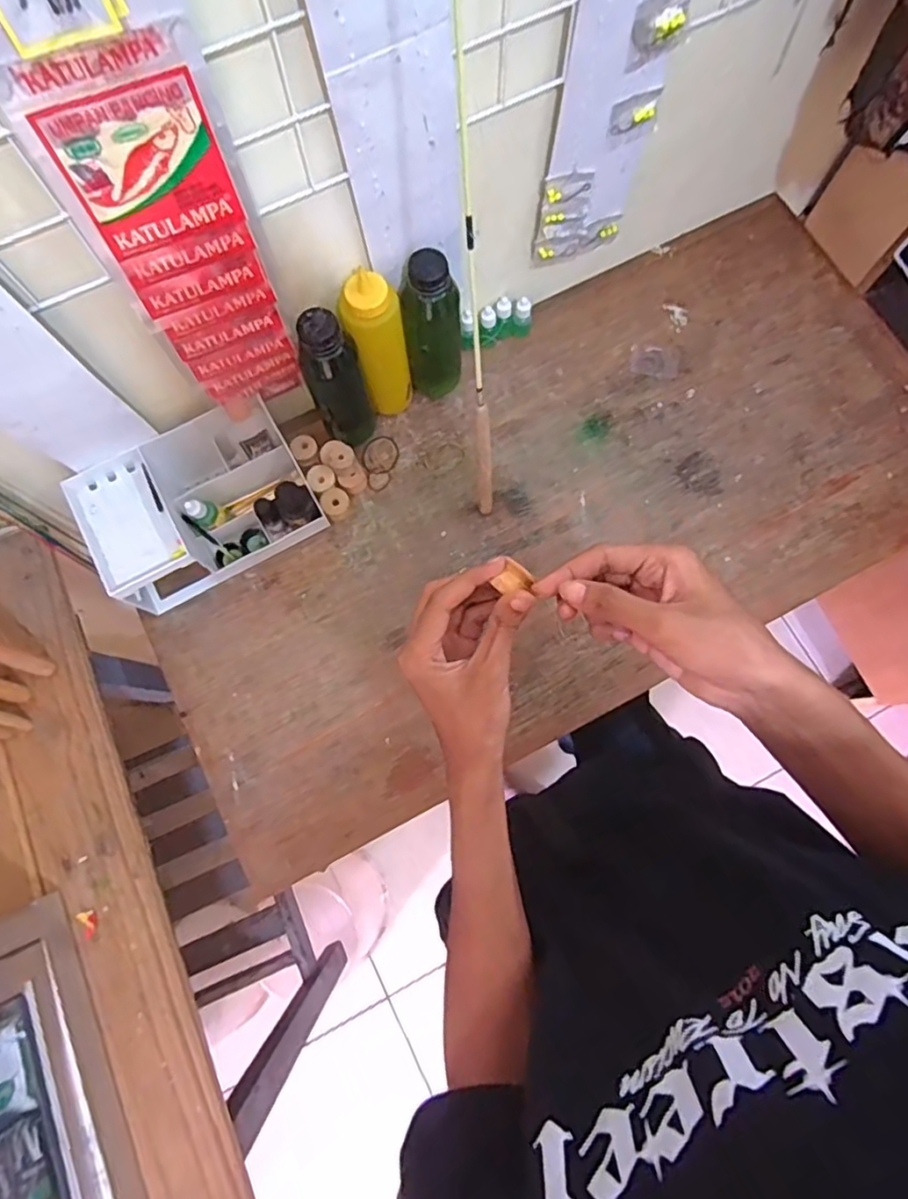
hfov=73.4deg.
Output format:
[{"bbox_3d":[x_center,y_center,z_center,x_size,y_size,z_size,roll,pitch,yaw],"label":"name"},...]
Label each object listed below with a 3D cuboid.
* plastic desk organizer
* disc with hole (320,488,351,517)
[{"bbox_3d":[-0.286,-0.111,0.696,0.234,0.097,0.156,-28,78,-6],"label":"plastic desk organizer"},{"bbox_3d":[-0.142,-0.115,0.734,0.033,0.022,0.033,-30,78,-6],"label":"disc with hole"}]

